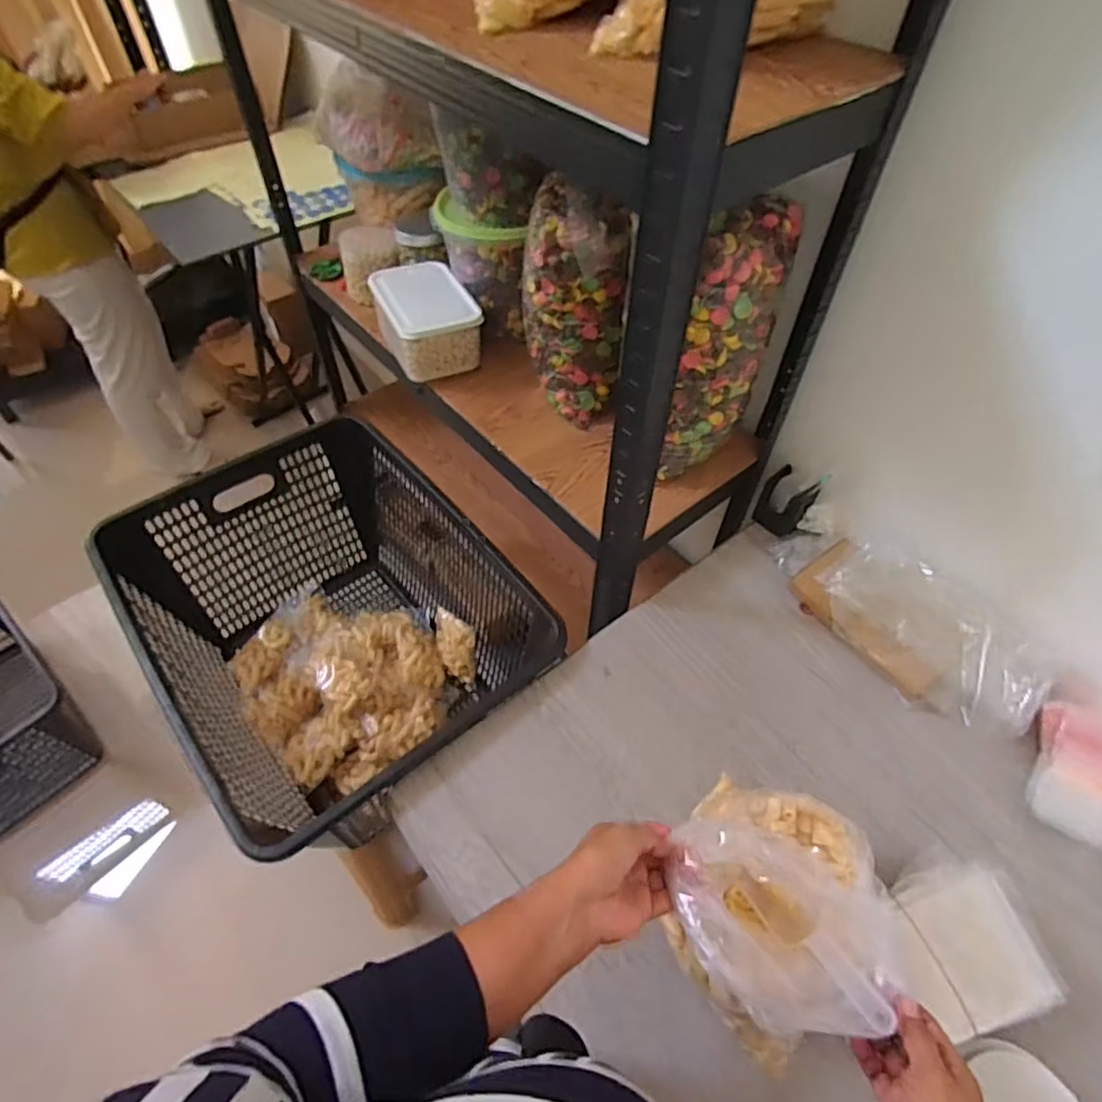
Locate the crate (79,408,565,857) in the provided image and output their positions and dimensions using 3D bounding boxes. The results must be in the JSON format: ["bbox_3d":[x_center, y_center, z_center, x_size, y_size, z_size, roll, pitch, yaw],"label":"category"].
[{"bbox_3d":[-0.295,0.115,0.939,0.442,0.302,0.547,-33,61,-23],"label":"crate"}]

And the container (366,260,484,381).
[{"bbox_3d":[-0.186,-0.346,0.963,0.127,0.092,0.154,-24,57,-18],"label":"container"}]

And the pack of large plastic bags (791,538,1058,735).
[{"bbox_3d":[0.437,0.091,0.759,0.126,0.072,0.273,-30,60,-22],"label":"pack of large plastic bags"}]

